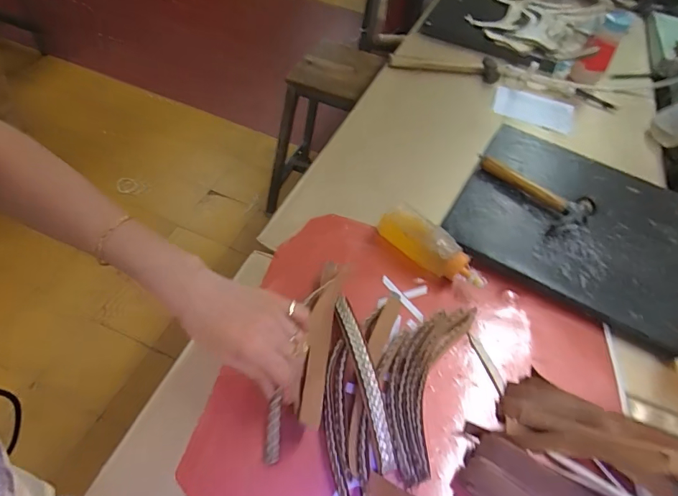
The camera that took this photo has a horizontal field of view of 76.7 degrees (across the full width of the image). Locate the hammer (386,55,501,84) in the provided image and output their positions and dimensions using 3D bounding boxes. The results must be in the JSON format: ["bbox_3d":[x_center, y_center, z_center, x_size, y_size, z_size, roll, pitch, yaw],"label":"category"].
[{"bbox_3d":[0.206,-0.359,0.851,0.217,0.030,0.054,3,51,-6],"label":"hammer"}]

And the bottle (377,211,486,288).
[{"bbox_3d":[0.113,0.002,0.521,0.143,0.051,0.036,34,55,4],"label":"bottle"}]

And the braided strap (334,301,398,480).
[{"bbox_3d":[0.026,0.120,0.418,0.026,0.019,0.170,-5,53,-13],"label":"braided strap"}]

